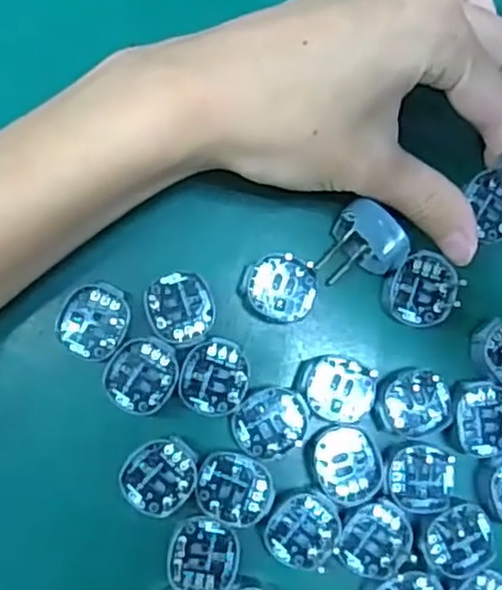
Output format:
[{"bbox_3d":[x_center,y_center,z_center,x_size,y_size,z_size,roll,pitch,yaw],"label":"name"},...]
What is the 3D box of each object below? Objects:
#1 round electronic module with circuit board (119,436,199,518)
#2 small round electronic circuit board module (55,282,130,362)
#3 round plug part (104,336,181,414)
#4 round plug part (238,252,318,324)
[{"bbox_3d":[-0.033,0.066,0.256,0.027,0.004,0.027,1,84,-5],"label":"round electronic module with circuit board"},{"bbox_3d":[-0.057,0.009,0.259,0.024,0.004,0.028,20,82,-3],"label":"small round electronic circuit board module"},{"bbox_3d":[-0.040,0.029,0.259,0.024,0.006,0.028,37,82,0],"label":"round plug part"},{"bbox_3d":[0.010,-0.002,0.271,0.029,0.009,0.025,4,83,-5],"label":"round plug part"}]

